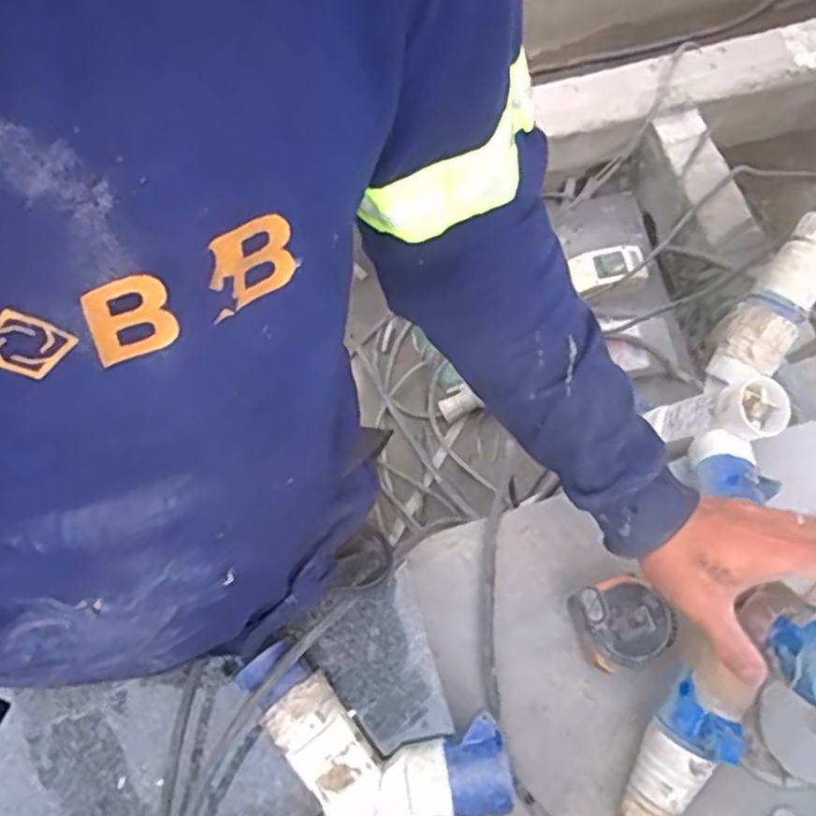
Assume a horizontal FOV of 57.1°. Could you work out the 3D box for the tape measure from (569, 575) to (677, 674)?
[{"bbox_3d":[0.165,0.165,0.577,0.065,0.036,0.062,-16,70,-5],"label":"tape measure"}]

